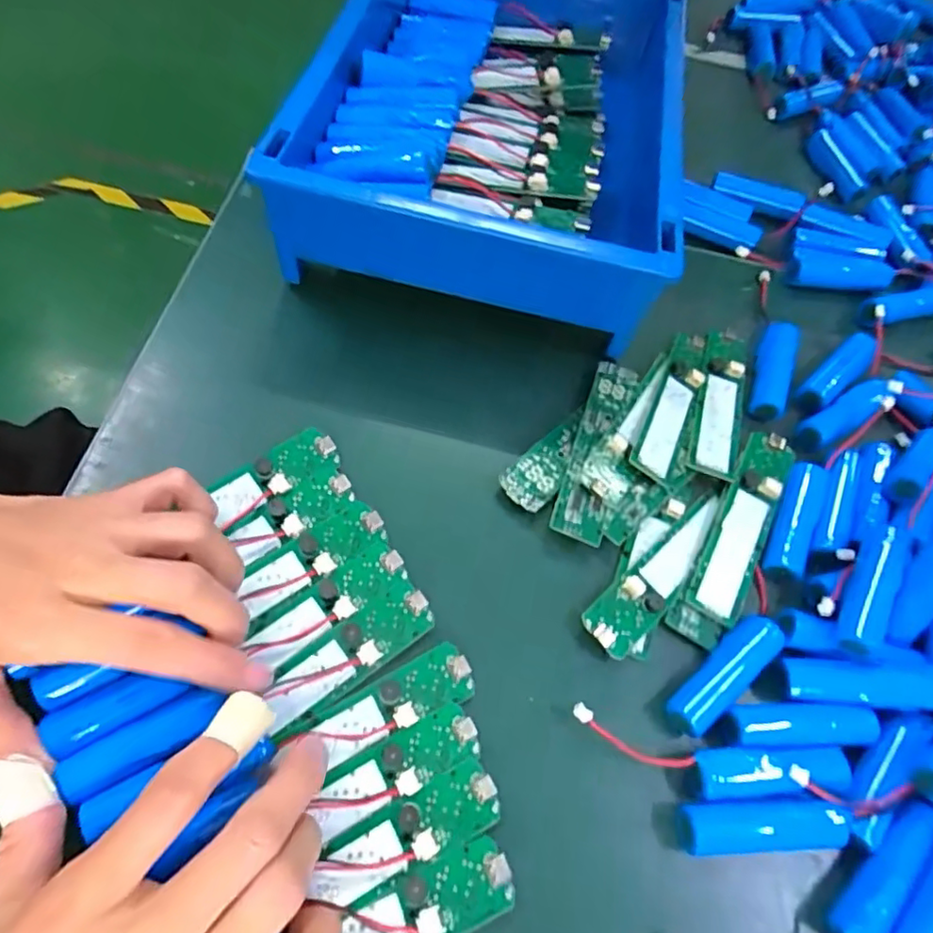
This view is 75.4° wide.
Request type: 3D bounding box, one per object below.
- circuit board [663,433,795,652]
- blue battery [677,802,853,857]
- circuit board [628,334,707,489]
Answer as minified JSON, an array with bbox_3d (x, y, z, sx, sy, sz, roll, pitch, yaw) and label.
[{"bbox_3d":[0.143,0.033,0.315,0.028,0.006,0.128,32,66,8],"label":"circuit board"},{"bbox_3d":[0.124,0.153,0.255,0.070,0.017,0.019,1,65,-6],"label":"blue battery"},{"bbox_3d":[0.120,-0.036,0.348,0.026,0.006,0.108,33,59,-7],"label":"circuit board"}]

